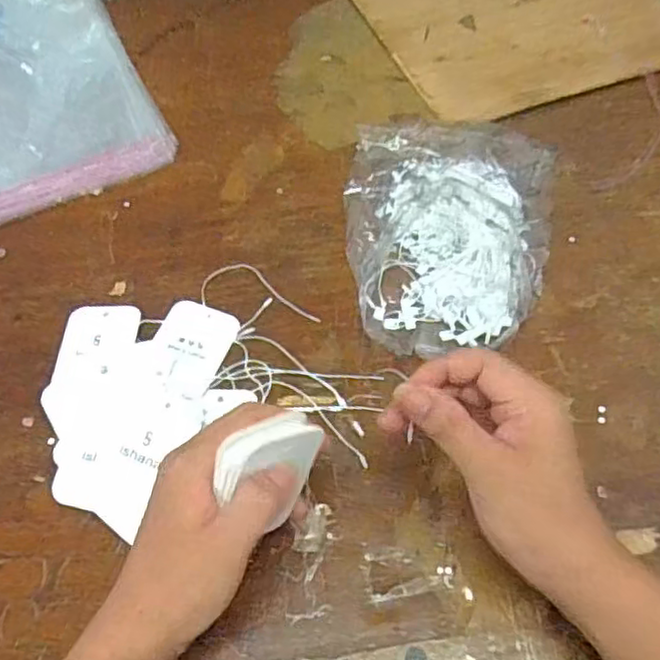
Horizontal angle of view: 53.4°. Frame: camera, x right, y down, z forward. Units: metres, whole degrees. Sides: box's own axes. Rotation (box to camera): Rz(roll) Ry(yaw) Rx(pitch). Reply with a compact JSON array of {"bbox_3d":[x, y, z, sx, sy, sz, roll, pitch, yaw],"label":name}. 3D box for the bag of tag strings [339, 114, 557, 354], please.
[{"bbox_3d":[0.081,-0.073,0.474,0.146,0.038,0.198,9,59,8],"label":"bag of tag strings"}]

